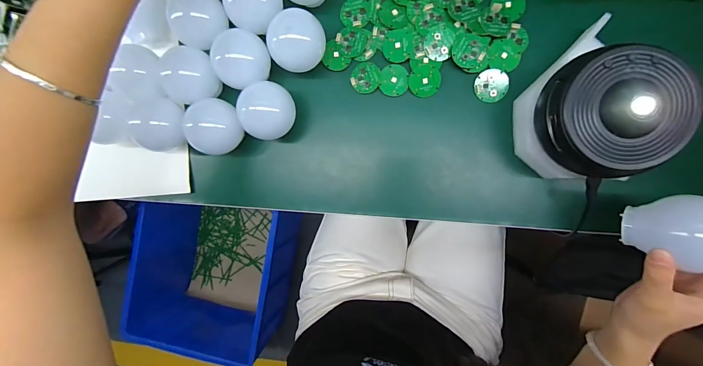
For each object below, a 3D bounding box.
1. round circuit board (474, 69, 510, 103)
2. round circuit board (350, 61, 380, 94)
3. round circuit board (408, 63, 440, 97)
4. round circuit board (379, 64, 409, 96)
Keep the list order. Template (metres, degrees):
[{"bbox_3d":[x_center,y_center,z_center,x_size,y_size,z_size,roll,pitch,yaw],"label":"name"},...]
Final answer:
[{"bbox_3d":[0.154,-0.107,0.341,0.034,0.004,0.034,3,101,14],"label":"round circuit board"},{"bbox_3d":[0.016,-0.121,0.357,0.033,0.004,0.035,0,92,6],"label":"round circuit board"},{"bbox_3d":[0.083,-0.114,0.349,0.034,0.004,0.034,1,106,4],"label":"round circuit board"},{"bbox_3d":[0.048,-0.117,0.353,0.032,0.004,0.034,2,92,6],"label":"round circuit board"}]

